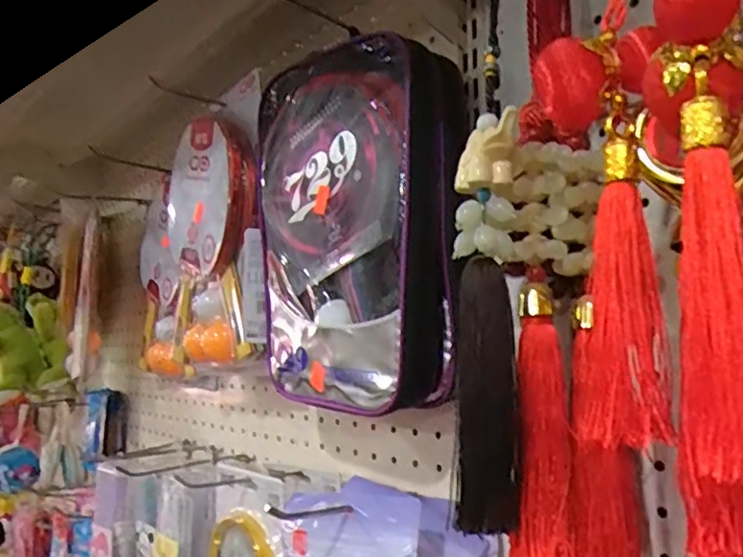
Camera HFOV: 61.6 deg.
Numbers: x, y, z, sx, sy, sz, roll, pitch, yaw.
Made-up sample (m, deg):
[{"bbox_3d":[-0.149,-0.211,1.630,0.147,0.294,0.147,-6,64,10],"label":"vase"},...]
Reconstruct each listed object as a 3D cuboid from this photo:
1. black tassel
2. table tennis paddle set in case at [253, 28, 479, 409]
[{"bbox_3d":[0.060,0.060,0.326,0.026,0.135,0.022,-5,-8,37],"label":"black tassel"},{"bbox_3d":[-0.011,-0.037,0.481,0.081,0.253,0.186,5,-8,-37],"label":"table tennis paddle set in case"}]

